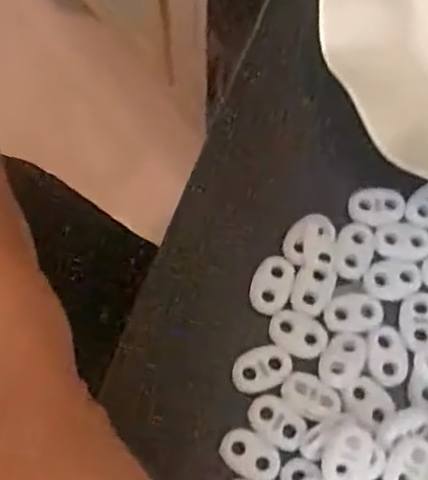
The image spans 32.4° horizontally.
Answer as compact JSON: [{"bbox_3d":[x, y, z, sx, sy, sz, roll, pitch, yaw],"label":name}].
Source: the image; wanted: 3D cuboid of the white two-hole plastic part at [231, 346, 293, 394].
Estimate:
[{"bbox_3d":[0.018,0.048,0.274,0.023,0.004,0.015,-21,75,-7],"label":"white two-hole plastic part"}]

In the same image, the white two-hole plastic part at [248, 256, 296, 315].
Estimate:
[{"bbox_3d":[0.022,0.018,0.287,0.015,0.005,0.022,21,74,5],"label":"white two-hole plastic part"}]

